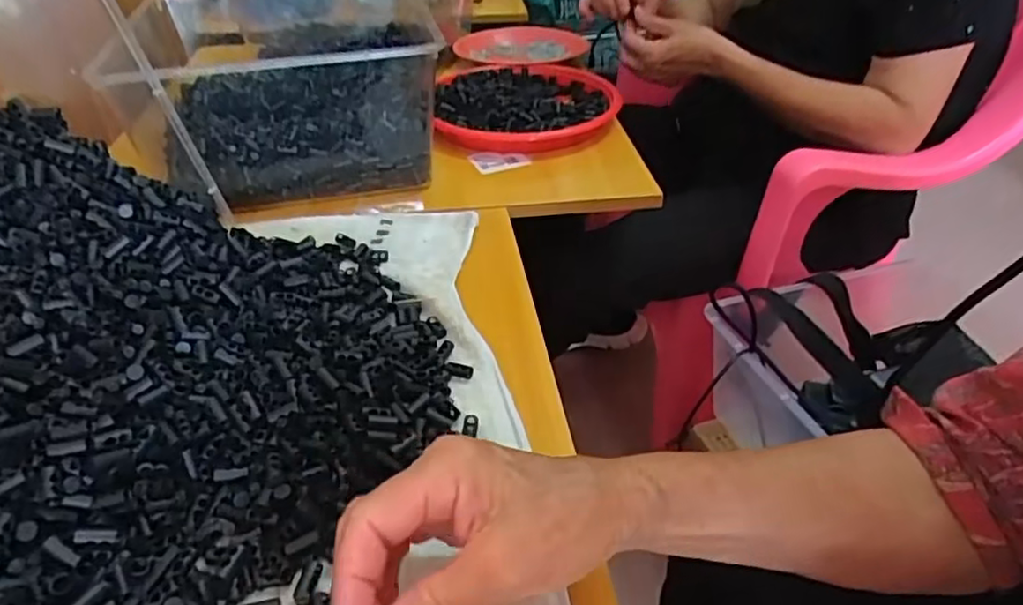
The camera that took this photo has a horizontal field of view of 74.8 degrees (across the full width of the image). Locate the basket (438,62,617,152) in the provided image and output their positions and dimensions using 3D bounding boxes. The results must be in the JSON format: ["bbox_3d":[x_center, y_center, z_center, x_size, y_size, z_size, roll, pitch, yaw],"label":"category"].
[{"bbox_3d":[0.018,-0.248,0.841,0.226,0.039,0.245,0,37,0],"label":"basket"}]

